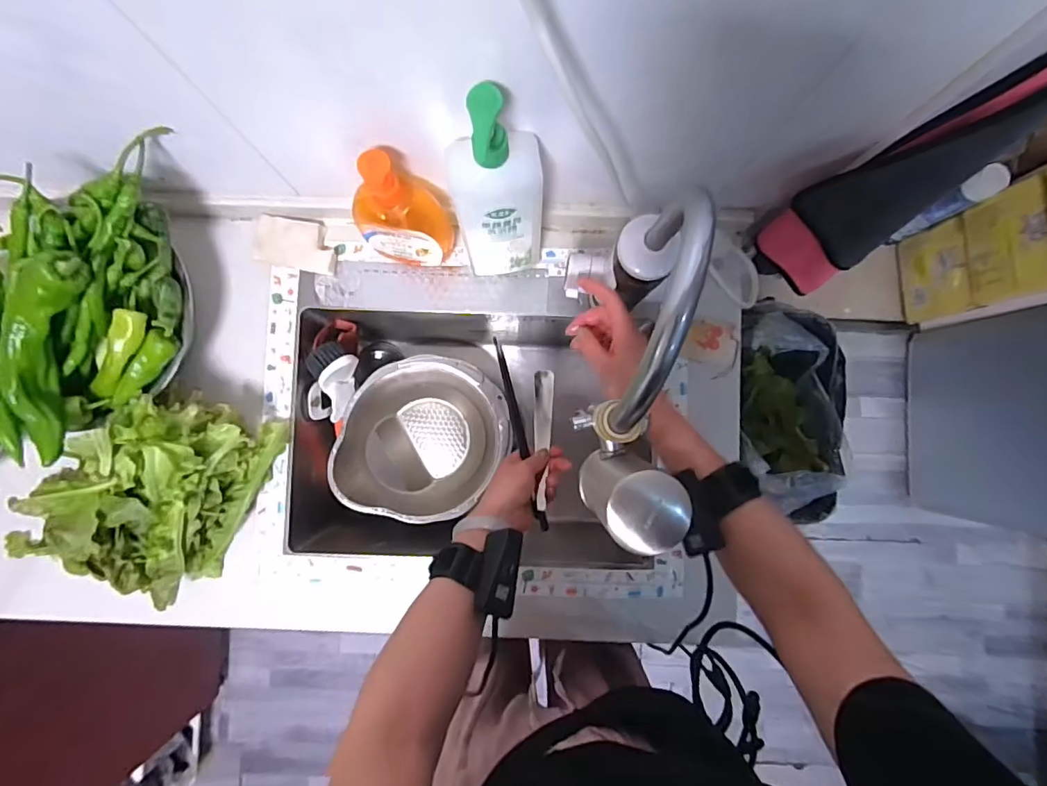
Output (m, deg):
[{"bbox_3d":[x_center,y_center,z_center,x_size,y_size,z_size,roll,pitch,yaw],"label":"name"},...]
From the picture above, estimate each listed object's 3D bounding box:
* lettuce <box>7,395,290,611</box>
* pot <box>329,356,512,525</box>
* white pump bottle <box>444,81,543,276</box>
[{"bbox_3d":[-0.404,0.107,0.562,0.155,0.138,0.210,26,87,2],"label":"lettuce"},{"bbox_3d":[-0.145,0.068,0.760,0.209,0.139,0.234,21,87,1],"label":"pot"},{"bbox_3d":[-0.024,-0.192,0.513,0.084,0.266,0.064,-11,87,0],"label":"white pump bottle"}]

